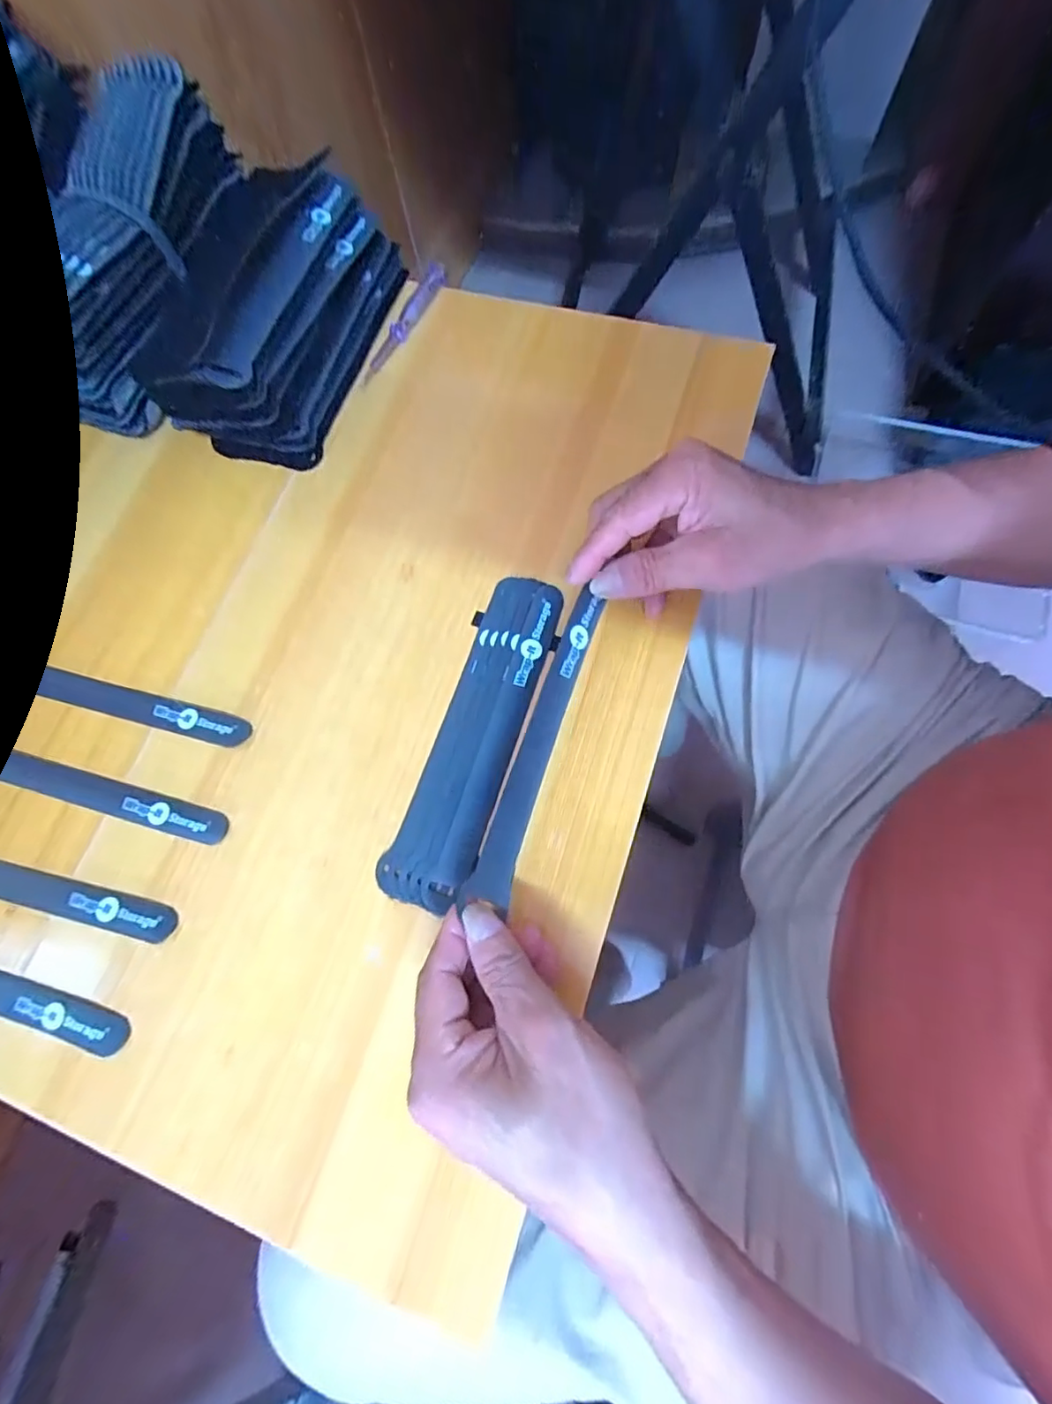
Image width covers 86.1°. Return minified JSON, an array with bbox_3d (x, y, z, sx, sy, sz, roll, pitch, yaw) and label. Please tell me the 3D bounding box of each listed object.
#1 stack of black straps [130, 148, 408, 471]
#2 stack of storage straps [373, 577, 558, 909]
[{"bbox_3d":[-0.173,-0.273,0.391,0.105,0.069,0.197,14,74,8],"label":"stack of black straps"},{"bbox_3d":[-0.029,0.017,0.330,0.049,0.013,0.199,17,75,9],"label":"stack of storage straps"}]

